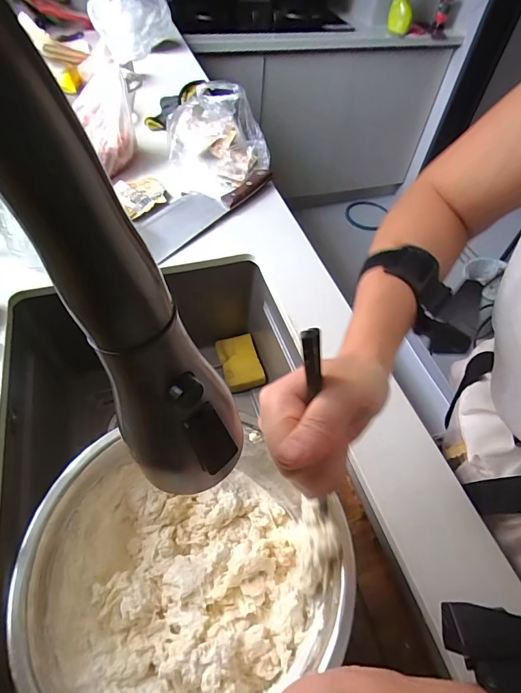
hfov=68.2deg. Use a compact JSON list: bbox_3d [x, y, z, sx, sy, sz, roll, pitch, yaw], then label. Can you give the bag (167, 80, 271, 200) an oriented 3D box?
[{"bbox_3d":[-0.079,-0.389,0.694,0.172,0.132,0.170,-6,53,-9],"label":"bag"}]

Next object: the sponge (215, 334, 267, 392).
[{"bbox_3d":[-0.037,0.029,0.698,0.066,0.022,0.103,-12,54,-13],"label":"sponge"}]

